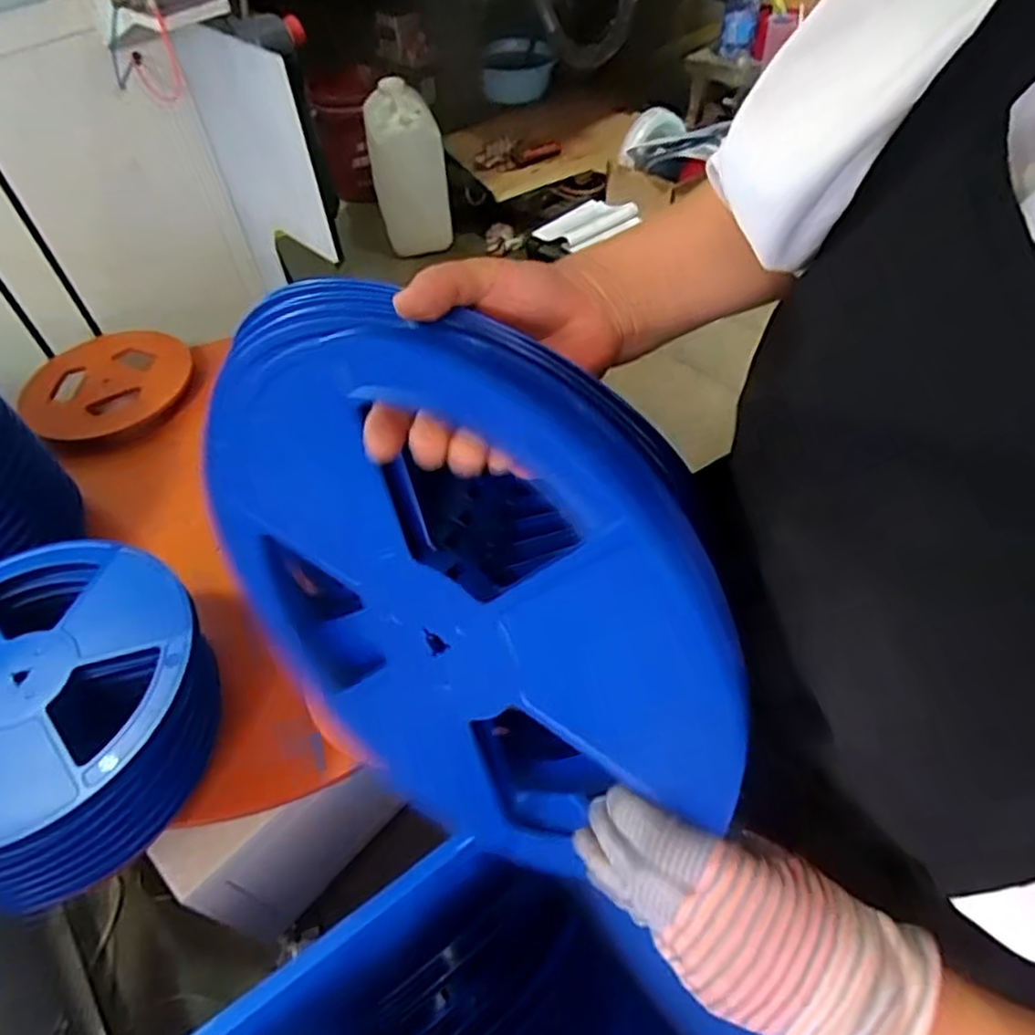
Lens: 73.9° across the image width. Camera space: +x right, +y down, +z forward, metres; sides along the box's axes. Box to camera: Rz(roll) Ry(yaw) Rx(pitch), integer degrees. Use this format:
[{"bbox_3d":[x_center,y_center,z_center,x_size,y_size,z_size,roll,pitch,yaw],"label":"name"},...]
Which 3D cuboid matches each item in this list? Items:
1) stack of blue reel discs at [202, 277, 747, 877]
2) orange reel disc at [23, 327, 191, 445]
[{"bbox_3d":[-0.038,0.046,0.379,0.315,0.298,0.077,32,33,13],"label":"stack of blue reel discs"},{"bbox_3d":[-0.704,-0.237,1.177,0.275,0.019,0.265,-1,51,2],"label":"orange reel disc"}]

